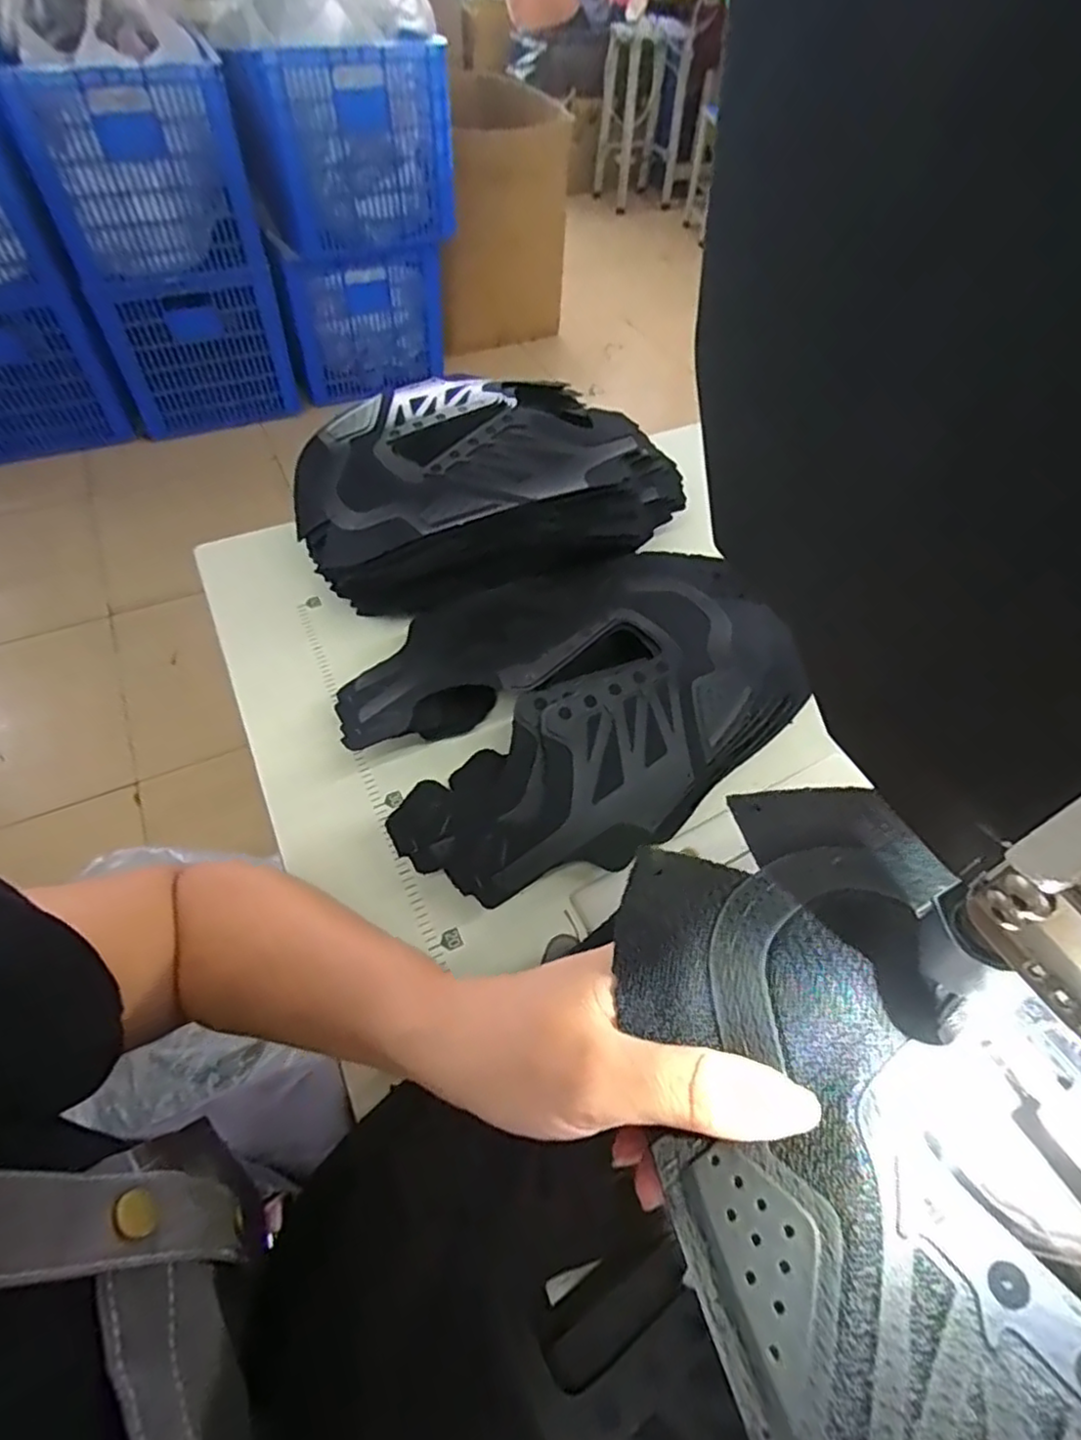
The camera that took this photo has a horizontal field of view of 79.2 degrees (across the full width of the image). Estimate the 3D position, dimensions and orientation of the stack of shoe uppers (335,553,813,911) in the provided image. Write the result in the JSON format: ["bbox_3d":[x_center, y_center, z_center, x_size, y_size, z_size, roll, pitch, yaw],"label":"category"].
[{"bbox_3d":[0.029,-0.019,0.446,0.295,0.043,0.223,-23,58,-18],"label":"stack of shoe uppers"}]

